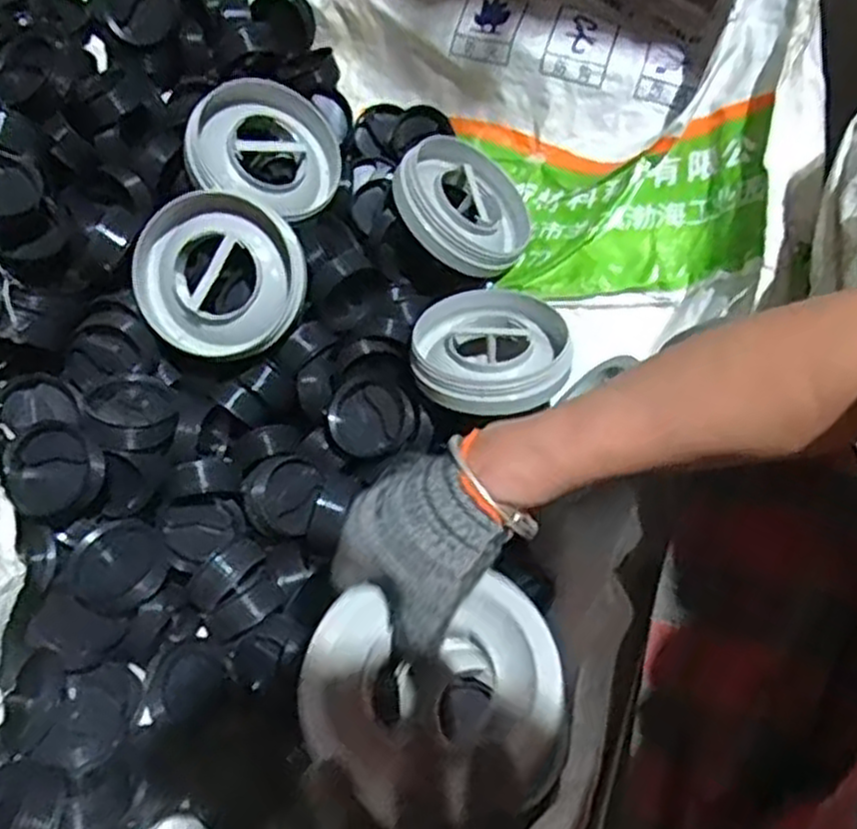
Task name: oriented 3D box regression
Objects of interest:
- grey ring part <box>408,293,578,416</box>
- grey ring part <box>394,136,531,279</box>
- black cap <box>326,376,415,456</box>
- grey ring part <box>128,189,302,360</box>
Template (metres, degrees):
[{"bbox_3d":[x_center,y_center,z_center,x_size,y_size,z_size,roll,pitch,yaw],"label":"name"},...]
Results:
[{"bbox_3d":[0.054,-0.056,0.669,0.139,0.047,0.122,-25,66,-13],"label":"grey ring part"},{"bbox_3d":[0.034,-0.189,0.719,0.133,0.029,0.133,32,49,-17],"label":"grey ring part"},{"bbox_3d":[-0.049,0.001,0.673,0.071,0.026,0.065,0,85,5],"label":"black cap"},{"bbox_3d":[-0.170,-0.114,0.651,0.131,0.036,0.126,-1,100,-5],"label":"grey ring part"}]

